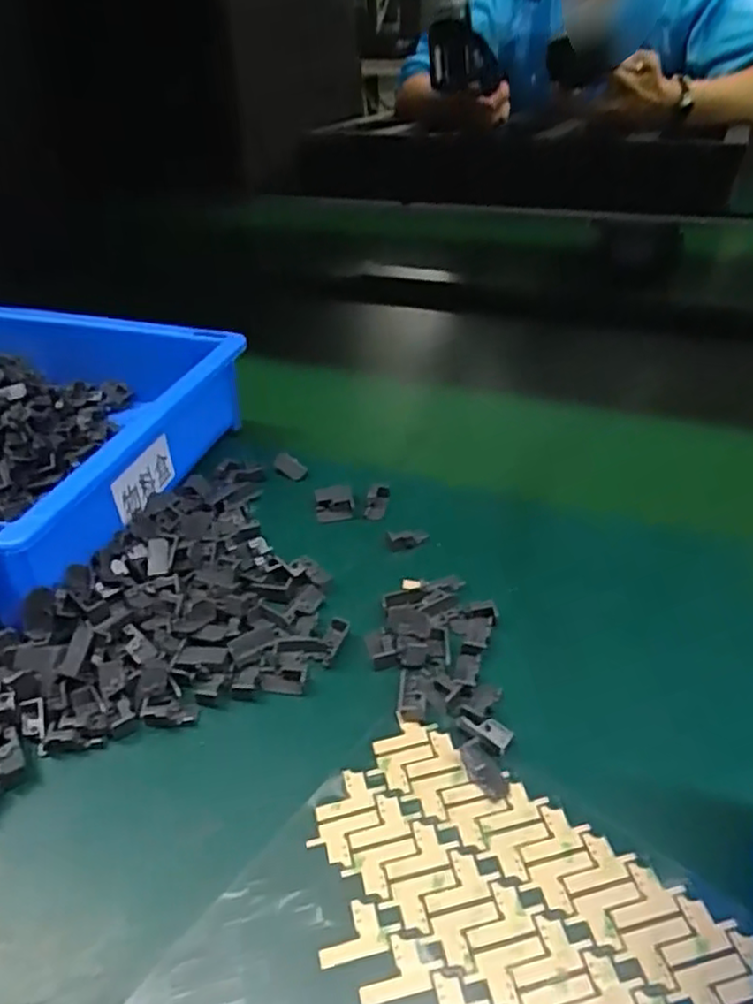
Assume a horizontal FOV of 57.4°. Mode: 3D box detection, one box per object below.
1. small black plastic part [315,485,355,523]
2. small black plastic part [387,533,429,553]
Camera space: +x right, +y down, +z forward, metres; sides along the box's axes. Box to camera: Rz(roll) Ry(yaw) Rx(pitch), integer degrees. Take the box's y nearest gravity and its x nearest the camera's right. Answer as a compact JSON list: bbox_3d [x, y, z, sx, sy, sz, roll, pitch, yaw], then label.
[{"bbox_3d":[-0.024,0.000,0.394,0.021,0.010,0.022,-7,37,-7],"label":"small black plastic part"},{"bbox_3d":[0.017,0.021,0.368,0.022,0.010,0.006,-8,37,-7],"label":"small black plastic part"}]

